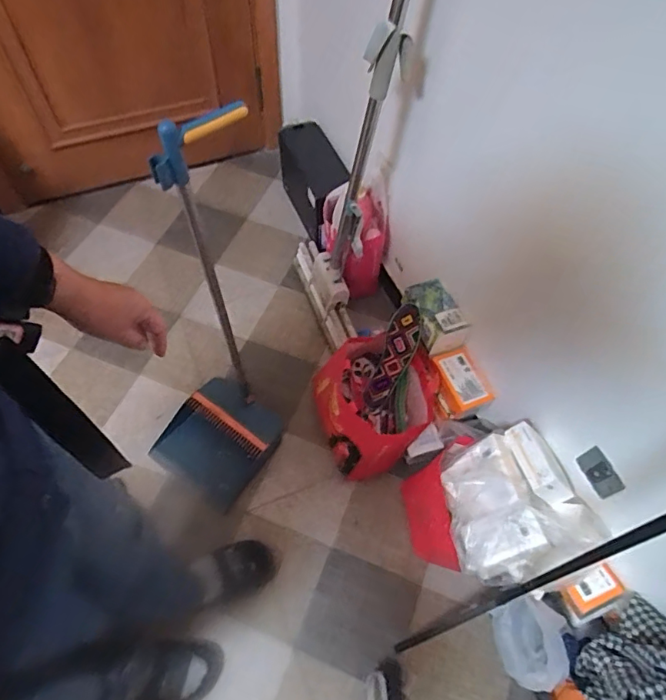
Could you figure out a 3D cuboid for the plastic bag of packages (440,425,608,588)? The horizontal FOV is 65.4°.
[{"bbox_3d":[0.326,0.284,0.978,0.260,0.121,0.284,-18,60,-13],"label":"plastic bag of packages"}]

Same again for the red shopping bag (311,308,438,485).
[{"bbox_3d":[0.108,0.113,1.228,0.282,0.220,0.284,-20,60,-14],"label":"red shopping bag"}]

